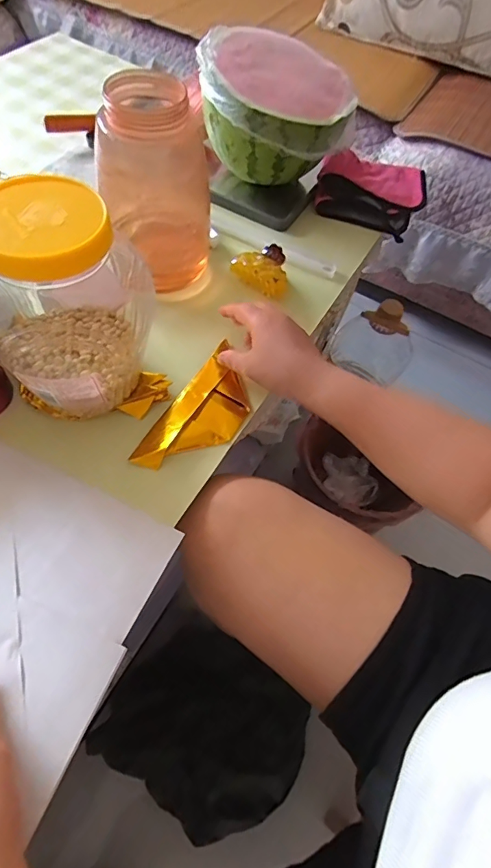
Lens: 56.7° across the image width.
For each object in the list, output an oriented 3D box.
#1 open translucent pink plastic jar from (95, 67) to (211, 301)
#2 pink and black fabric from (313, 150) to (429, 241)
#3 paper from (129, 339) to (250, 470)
[{"bbox_3d":[-0.096,-0.258,0.502,0.112,0.198,0.094,-1,60,-6],"label":"open translucent pink plastic jar"},{"bbox_3d":[0.194,-0.379,0.694,0.160,0.049,0.154,24,59,7],"label":"pink and black fabric"},{"bbox_3d":[-0.043,-0.025,0.482,0.075,0.019,0.174,30,57,15],"label":"paper"}]

